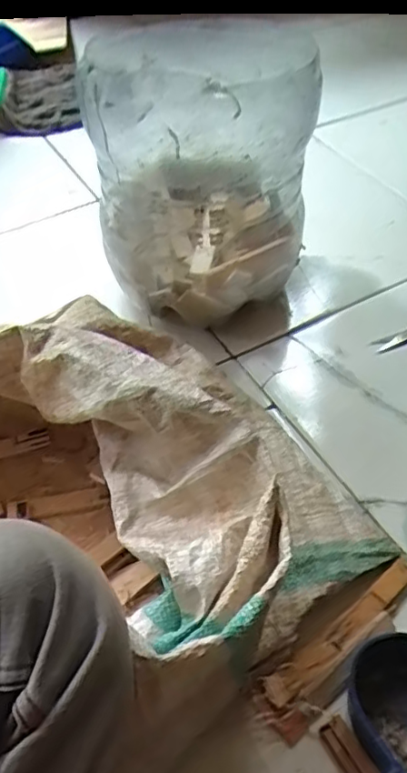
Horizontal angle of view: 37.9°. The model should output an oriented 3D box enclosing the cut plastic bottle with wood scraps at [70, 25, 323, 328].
[{"bbox_3d":[-0.009,-0.207,0.672,0.197,0.295,0.199,-1,50,1],"label":"cut plastic bottle with wood scraps"}]

